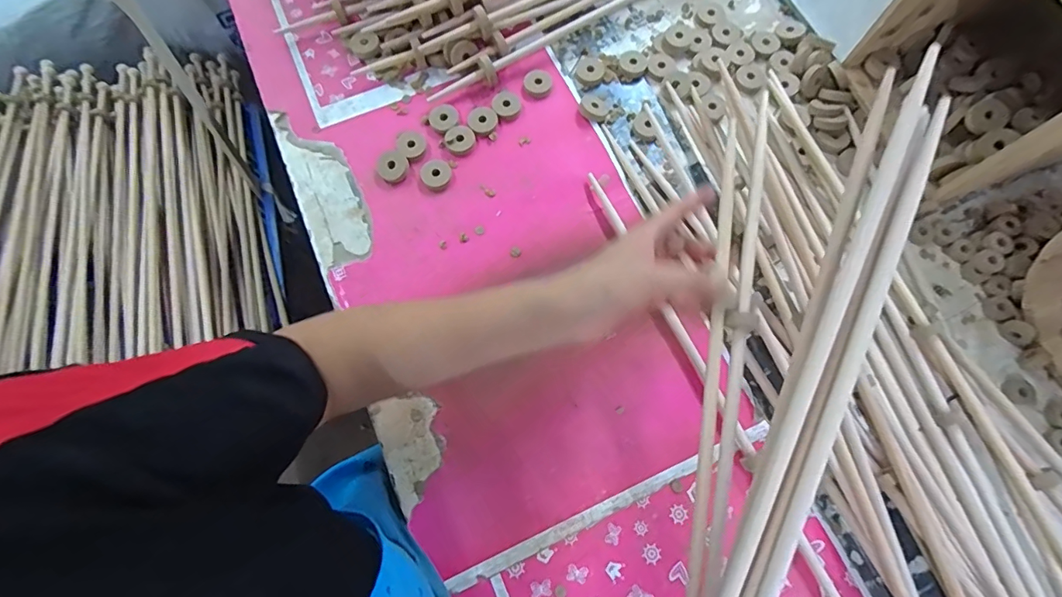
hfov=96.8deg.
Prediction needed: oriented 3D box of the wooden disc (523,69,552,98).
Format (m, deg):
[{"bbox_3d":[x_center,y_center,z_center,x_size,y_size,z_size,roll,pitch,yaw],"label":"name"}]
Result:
[{"bbox_3d":[0.009,-0.264,0.575,0.033,0.007,0.038,13,75,5],"label":"wooden disc"}]

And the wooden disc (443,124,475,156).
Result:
[{"bbox_3d":[-0.084,-0.187,0.553,0.035,0.008,0.032,0,74,2],"label":"wooden disc"}]

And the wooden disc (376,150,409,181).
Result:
[{"bbox_3d":[-0.159,-0.153,0.540,0.035,0.009,0.036,0,74,2],"label":"wooden disc"}]

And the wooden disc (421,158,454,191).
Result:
[{"bbox_3d":[-0.108,-0.142,0.540,0.036,0.006,0.036,0,74,2],"label":"wooden disc"}]

